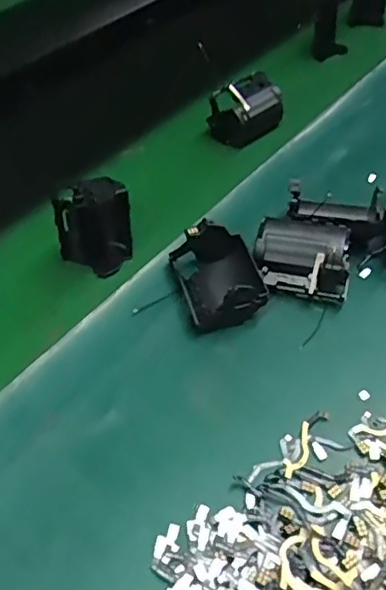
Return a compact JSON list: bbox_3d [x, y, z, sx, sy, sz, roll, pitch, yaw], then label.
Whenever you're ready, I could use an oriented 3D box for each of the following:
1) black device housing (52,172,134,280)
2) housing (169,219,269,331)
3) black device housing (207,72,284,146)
[{"bbox_3d":[-0.077,-0.054,0.457,0.048,0.075,0.034,23,52,20],"label":"black device housing"},{"bbox_3d":[0.018,-0.013,0.423,0.053,0.043,0.070,-10,48,-9],"label":"housing"},{"bbox_3d":[0.051,-0.176,0.579,0.044,0.063,0.062,35,56,28],"label":"black device housing"}]

